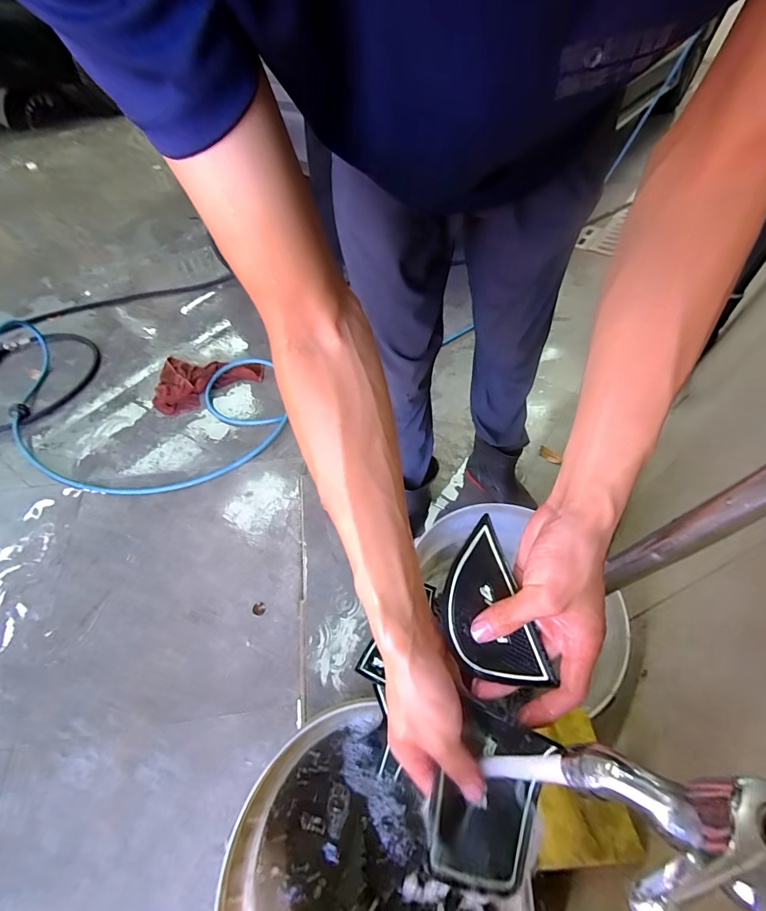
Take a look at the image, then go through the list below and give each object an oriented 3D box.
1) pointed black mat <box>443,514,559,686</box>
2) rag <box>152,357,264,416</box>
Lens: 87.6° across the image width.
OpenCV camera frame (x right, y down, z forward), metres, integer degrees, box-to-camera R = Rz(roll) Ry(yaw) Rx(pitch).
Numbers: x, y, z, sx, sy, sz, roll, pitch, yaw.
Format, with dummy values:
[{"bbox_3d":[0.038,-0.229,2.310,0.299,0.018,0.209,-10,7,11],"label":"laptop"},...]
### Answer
[{"bbox_3d":[0.077,0.116,0.309,0.064,0.011,0.121,-13,74,-9],"label":"pointed black mat"},{"bbox_3d":[-0.570,-0.251,1.318,0.345,0.034,0.266,-7,53,-5],"label":"rag"}]

